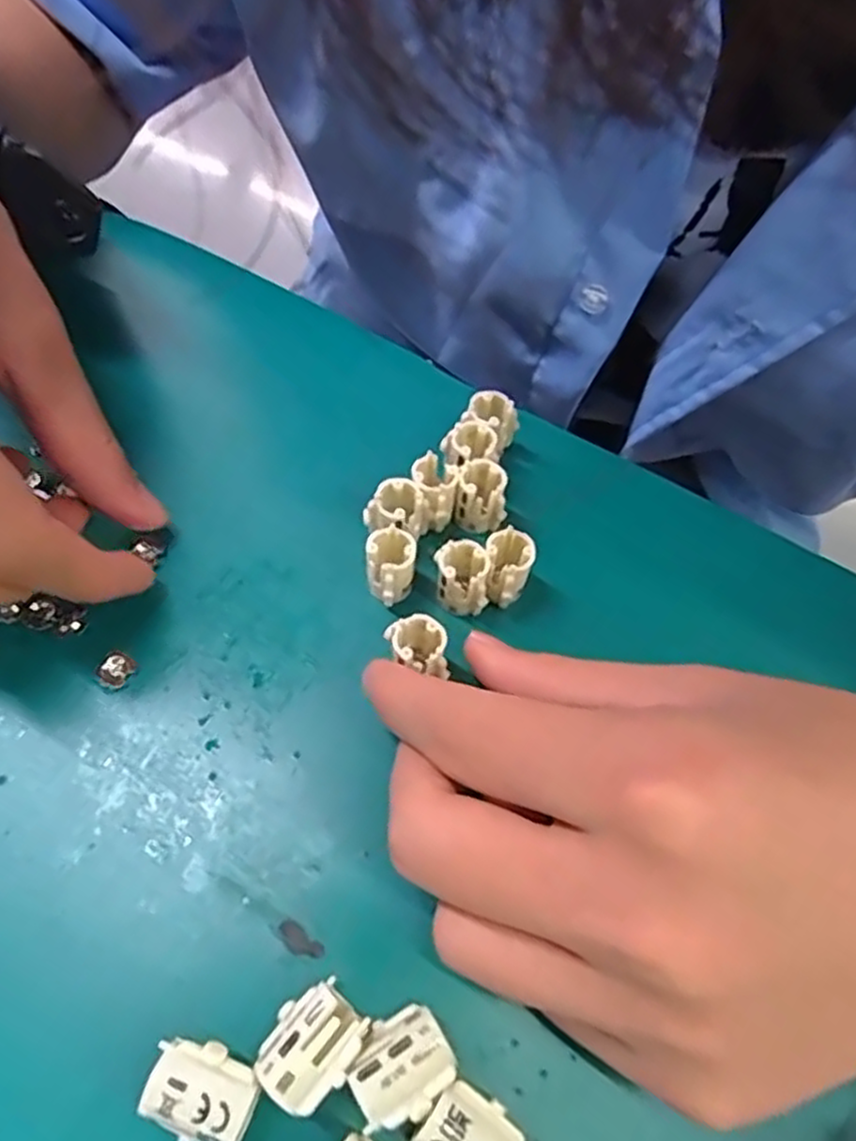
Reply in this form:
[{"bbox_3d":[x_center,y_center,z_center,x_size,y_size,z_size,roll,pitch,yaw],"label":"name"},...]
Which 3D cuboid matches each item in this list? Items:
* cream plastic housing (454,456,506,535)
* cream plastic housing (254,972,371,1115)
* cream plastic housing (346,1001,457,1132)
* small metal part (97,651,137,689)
[{"bbox_3d":[0.017,-0.022,0.235,0.016,0.021,0.016,17,62,5],"label":"cream plastic housing"},{"bbox_3d":[-0.025,0.103,0.162,0.018,0.013,0.022,41,66,17],"label":"cream plastic housing"},{"bbox_3d":[-0.006,0.107,0.160,0.021,0.013,0.018,-28,67,-18],"label":"cream plastic housing"},{"bbox_3d":[-0.088,0.028,0.209,0.009,0.004,0.010,29,63,11],"label":"small metal part"}]

